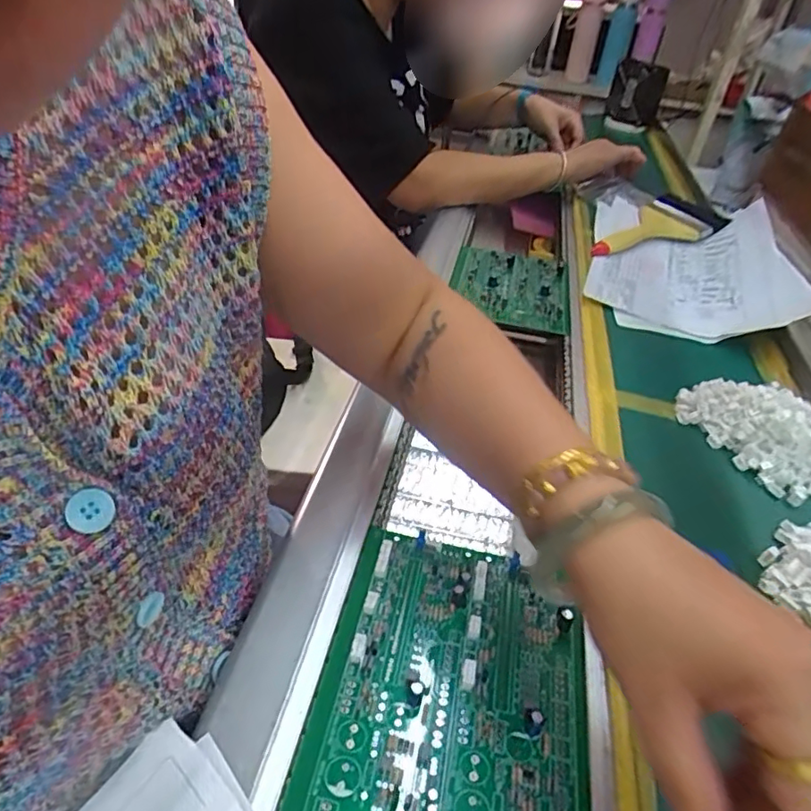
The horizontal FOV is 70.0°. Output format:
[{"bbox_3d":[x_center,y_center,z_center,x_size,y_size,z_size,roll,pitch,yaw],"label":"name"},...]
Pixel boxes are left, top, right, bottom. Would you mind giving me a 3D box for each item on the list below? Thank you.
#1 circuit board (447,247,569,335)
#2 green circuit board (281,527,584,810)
[{"bbox_3d":[0.124,-0.144,0.691,0.136,0.012,0.182,13,38,7],"label":"circuit board"},{"bbox_3d":[0.026,0.148,0.303,0.130,0.013,0.175,13,38,7],"label":"green circuit board"}]

